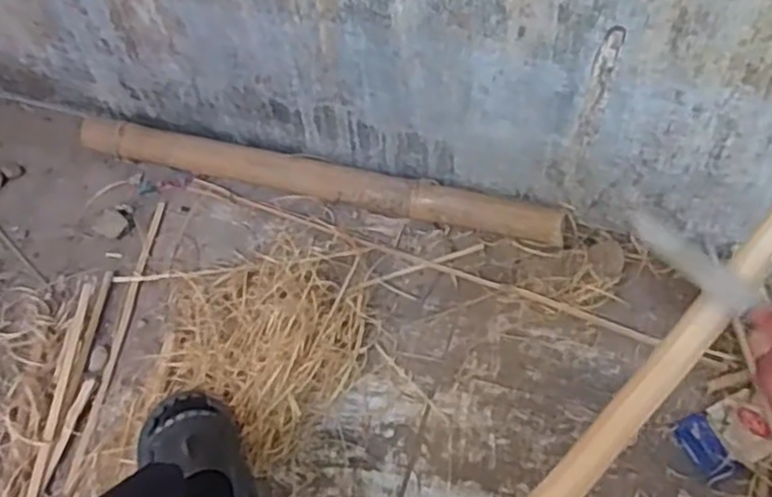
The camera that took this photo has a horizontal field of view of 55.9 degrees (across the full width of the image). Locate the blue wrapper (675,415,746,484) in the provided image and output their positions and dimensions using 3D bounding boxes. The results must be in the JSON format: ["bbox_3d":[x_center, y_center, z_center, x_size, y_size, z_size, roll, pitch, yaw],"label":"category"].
[{"bbox_3d":[0.425,0.266,0.966,0.045,0.014,0.088,-22,58,-9],"label":"blue wrapper"}]

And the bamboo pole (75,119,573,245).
[{"bbox_3d":[-0.128,-0.117,1.239,0.856,0.066,0.070,13,59,13],"label":"bamboo pole"}]

